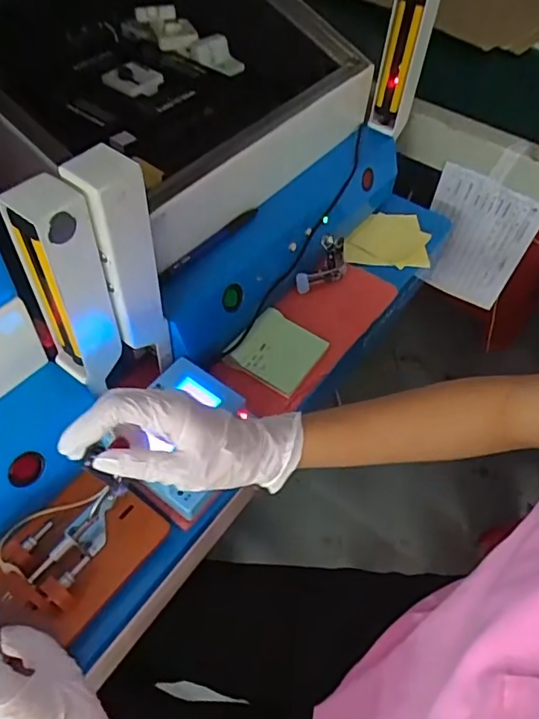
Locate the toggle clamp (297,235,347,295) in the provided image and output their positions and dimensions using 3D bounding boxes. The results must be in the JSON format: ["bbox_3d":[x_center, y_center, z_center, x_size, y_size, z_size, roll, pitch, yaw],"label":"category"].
[{"bbox_3d":[0.058,-0.101,0.586,0.032,0.036,0.061,31,56,17],"label":"toggle clamp"}]

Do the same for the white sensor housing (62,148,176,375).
[{"bbox_3d":[-0.104,-0.061,0.404,0.030,0.189,0.041,31,57,18],"label":"white sensor housing"}]

